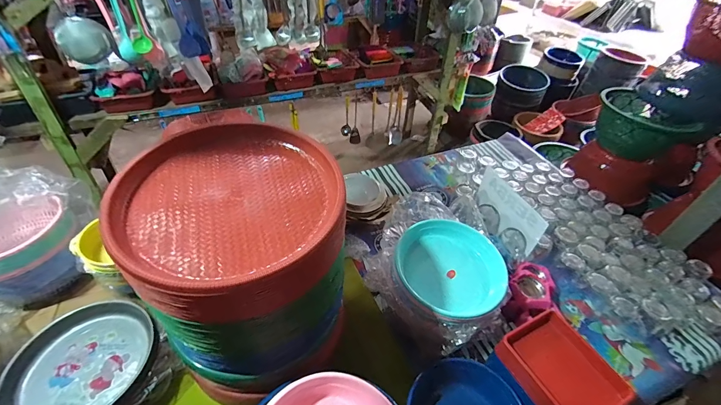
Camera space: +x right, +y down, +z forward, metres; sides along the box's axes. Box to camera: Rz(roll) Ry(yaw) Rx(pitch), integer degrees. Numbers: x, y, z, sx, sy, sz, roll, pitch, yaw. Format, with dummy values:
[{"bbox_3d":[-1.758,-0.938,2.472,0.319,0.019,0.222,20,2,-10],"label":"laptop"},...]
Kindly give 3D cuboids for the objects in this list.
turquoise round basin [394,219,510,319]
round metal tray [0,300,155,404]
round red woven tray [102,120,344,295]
[{"bbox_3d":[0.231,0.165,0.875,0.263,0.055,0.262,2,44,-2],"label":"turquoise round basin"},{"bbox_3d":[-0.648,0.357,0.787,0.283,0.048,0.314,-25,51,-26],"label":"round metal tray"},{"bbox_3d":[-0.228,-0.022,0.601,0.362,0.049,0.348,-22,50,-24],"label":"round red woven tray"}]

